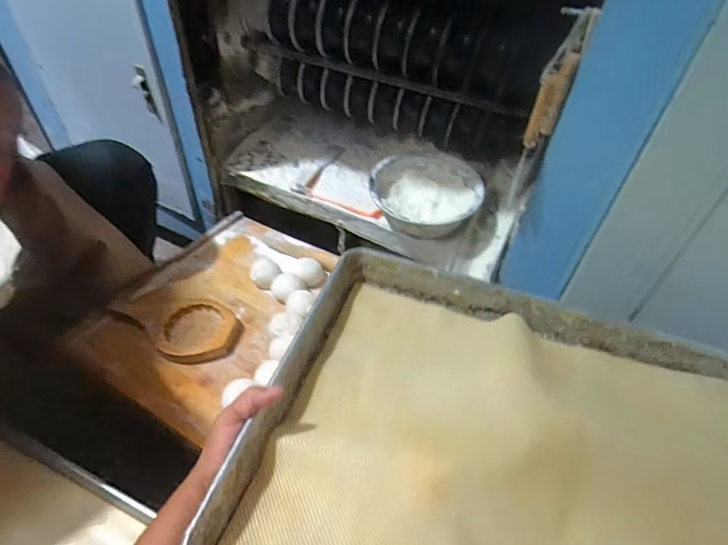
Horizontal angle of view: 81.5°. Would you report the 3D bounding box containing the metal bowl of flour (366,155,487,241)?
[{"bbox_3d":[0.118,-0.151,0.812,0.202,0.076,0.215,2,45,-2],"label":"metal bowl of flour"}]

